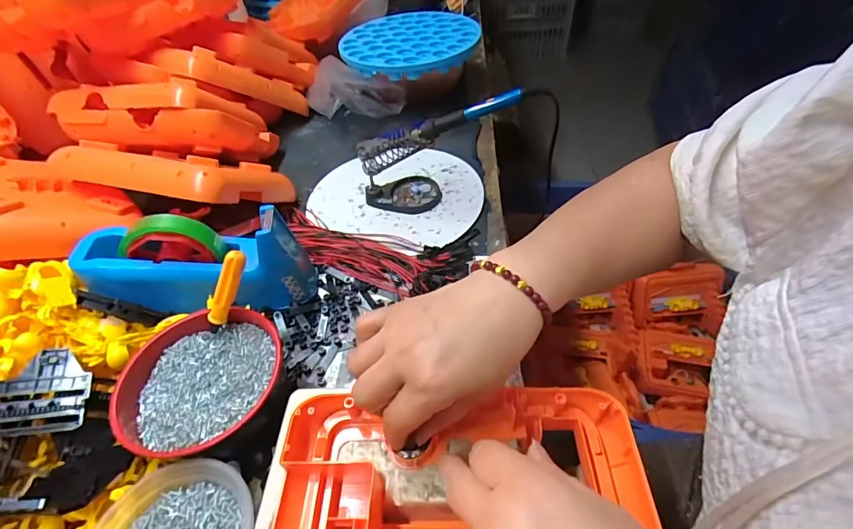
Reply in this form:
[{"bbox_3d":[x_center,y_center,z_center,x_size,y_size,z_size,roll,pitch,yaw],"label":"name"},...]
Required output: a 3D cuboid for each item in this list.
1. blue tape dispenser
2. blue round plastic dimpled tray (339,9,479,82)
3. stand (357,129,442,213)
[{"bbox_3d":[-0.217,-0.008,0.414,0.211,0.094,0.058,2,44,-20],"label":"blue tape dispenser"},{"bbox_3d":[-0.021,-0.366,0.687,0.209,0.028,0.214,-3,47,4],"label":"blue round plastic dimpled tray"},{"bbox_3d":[-0.034,-0.122,0.531,0.097,0.095,0.070,-9,47,-2],"label":"stand"}]

